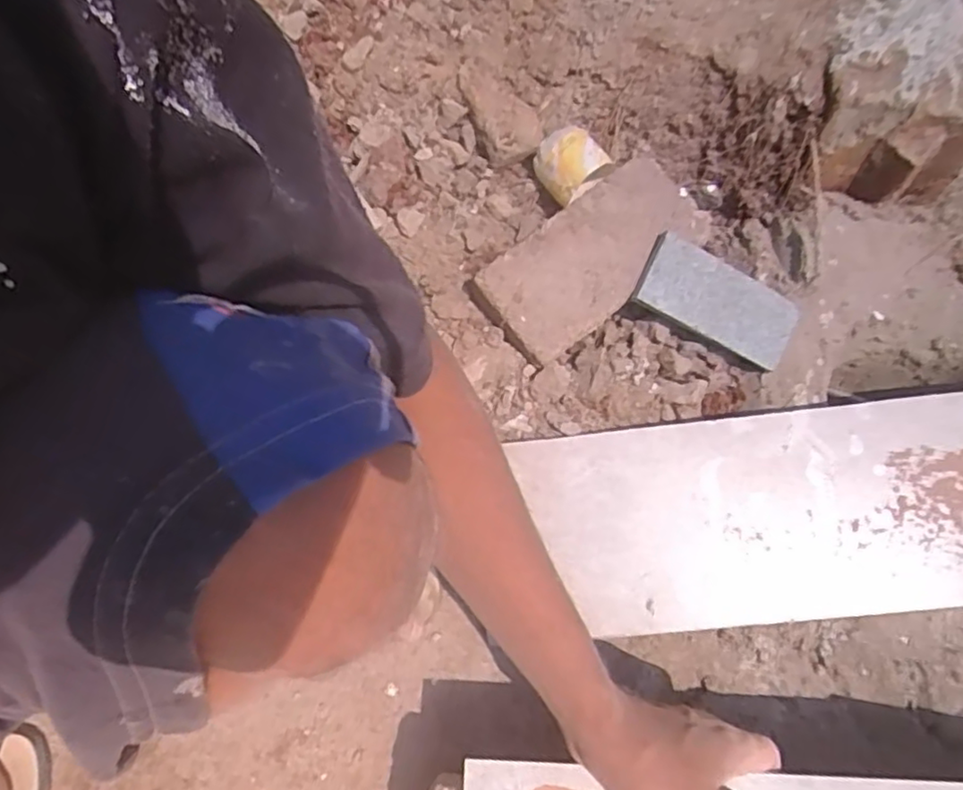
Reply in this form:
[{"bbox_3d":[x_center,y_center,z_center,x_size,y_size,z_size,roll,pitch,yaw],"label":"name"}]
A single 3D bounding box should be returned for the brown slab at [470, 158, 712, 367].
[{"bbox_3d":[0.104,-0.128,0.593,0.211,0.020,0.098,-38,87,-8],"label":"brown slab"}]

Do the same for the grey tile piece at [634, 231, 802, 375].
[{"bbox_3d":[0.214,-0.084,0.586,0.147,0.011,0.067,26,86,-6],"label":"grey tile piece"}]

